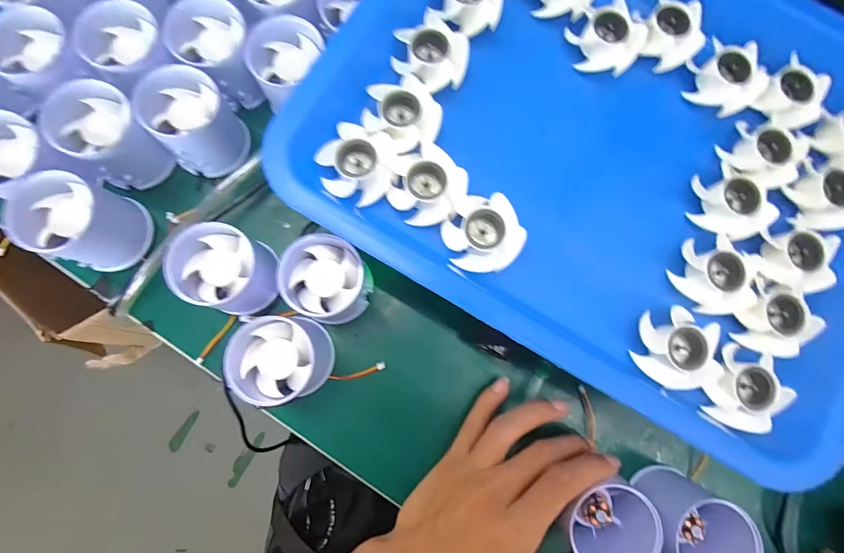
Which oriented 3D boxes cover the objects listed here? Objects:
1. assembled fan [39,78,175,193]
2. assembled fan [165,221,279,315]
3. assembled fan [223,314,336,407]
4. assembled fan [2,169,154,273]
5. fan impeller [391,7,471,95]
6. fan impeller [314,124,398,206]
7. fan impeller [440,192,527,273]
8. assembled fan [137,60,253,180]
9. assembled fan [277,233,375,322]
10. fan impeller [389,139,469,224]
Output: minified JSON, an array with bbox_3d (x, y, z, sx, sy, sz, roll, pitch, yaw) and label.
[{"bbox_3d":[-0.214,-0.097,0.258,0.052,0.051,0.048,1,81,-4],"label":"assembled fan"},{"bbox_3d":[-0.126,-0.003,0.247,0.061,0.041,0.053,15,80,-1],"label":"assembled fan"},{"bbox_3d":[-0.089,0.054,0.243,0.053,0.046,0.053,3,81,-3],"label":"assembled fan"},{"bbox_3d":[-0.226,-0.035,0.253,0.048,0.057,0.052,1,81,-4],"label":"assembled fan"},{"bbox_3d":[0.006,-0.134,0.226,0.044,0.021,0.042,6,81,-3],"label":"fan impeller"},{"bbox_3d":[-0.037,-0.064,0.212,0.039,0.015,0.041,15,80,-1],"label":"fan impeller"},{"bbox_3d":[0.035,-0.023,0.210,0.040,0.015,0.040,-19,83,-6],"label":"fan impeller"},{"bbox_3d":[-0.160,-0.109,0.261,0.053,0.044,0.057,-37,85,-8],"label":"assembled fan"},{"bbox_3d":[-0.062,0.003,0.251,0.053,0.049,0.051,1,81,-4],"label":"assembled fan"},{"bbox_3d":[0.003,-0.052,0.213,0.040,0.015,0.044,1,81,-4],"label":"fan impeller"}]

